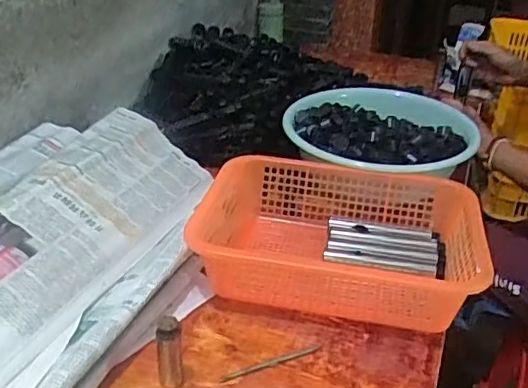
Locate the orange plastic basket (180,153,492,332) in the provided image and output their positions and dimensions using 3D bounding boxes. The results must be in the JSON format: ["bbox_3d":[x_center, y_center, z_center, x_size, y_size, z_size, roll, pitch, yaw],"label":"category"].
[{"bbox_3d":[0.089,0.062,0.738,0.318,0.122,0.245,7,30,8],"label":"orange plastic basket"}]

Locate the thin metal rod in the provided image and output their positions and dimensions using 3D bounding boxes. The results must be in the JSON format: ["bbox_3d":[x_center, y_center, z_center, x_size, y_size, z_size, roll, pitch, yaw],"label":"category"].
[{"bbox_3d":[0.010,0.181,0.628,0.116,0.004,0.009,-11,29,-22],"label":"thin metal rod"}]

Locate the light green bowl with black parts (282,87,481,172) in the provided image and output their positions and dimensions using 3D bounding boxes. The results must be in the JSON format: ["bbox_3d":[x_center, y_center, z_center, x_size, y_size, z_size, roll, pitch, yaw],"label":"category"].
[{"bbox_3d":[0.186,-0.098,0.946,0.292,0.077,0.265,5,30,4],"label":"light green bowl with black parts"}]

